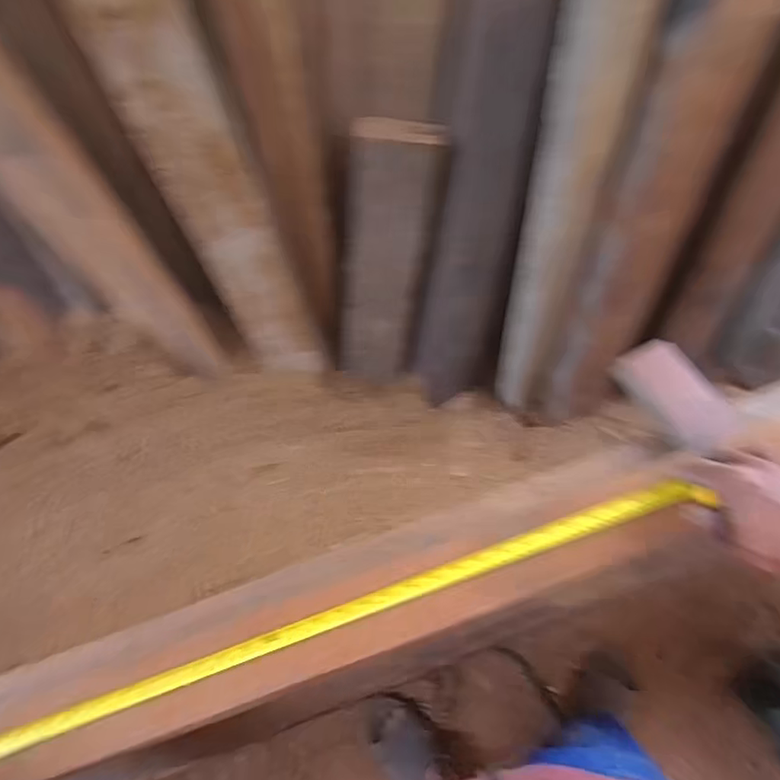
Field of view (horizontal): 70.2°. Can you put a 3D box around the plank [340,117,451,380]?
[{"bbox_3d":[-0.008,-0.211,1.019,0.149,0.542,0.037,8,50,-1],"label":"plank"}]

